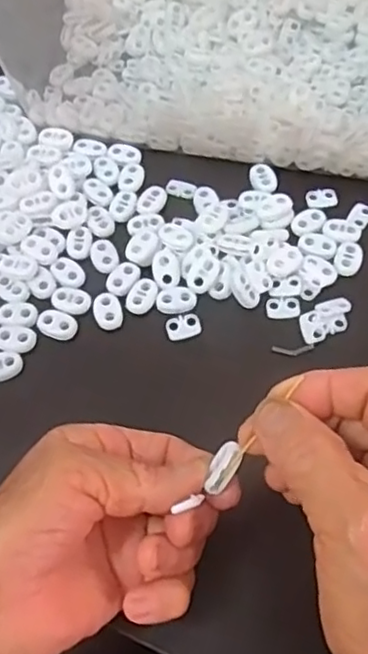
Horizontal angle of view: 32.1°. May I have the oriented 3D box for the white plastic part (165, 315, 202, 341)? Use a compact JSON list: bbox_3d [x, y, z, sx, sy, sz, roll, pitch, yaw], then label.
[{"bbox_3d":[0.000,0.000,0.352,0.020,0.004,0.013,-8,61,-4],"label":"white plastic part"}]

